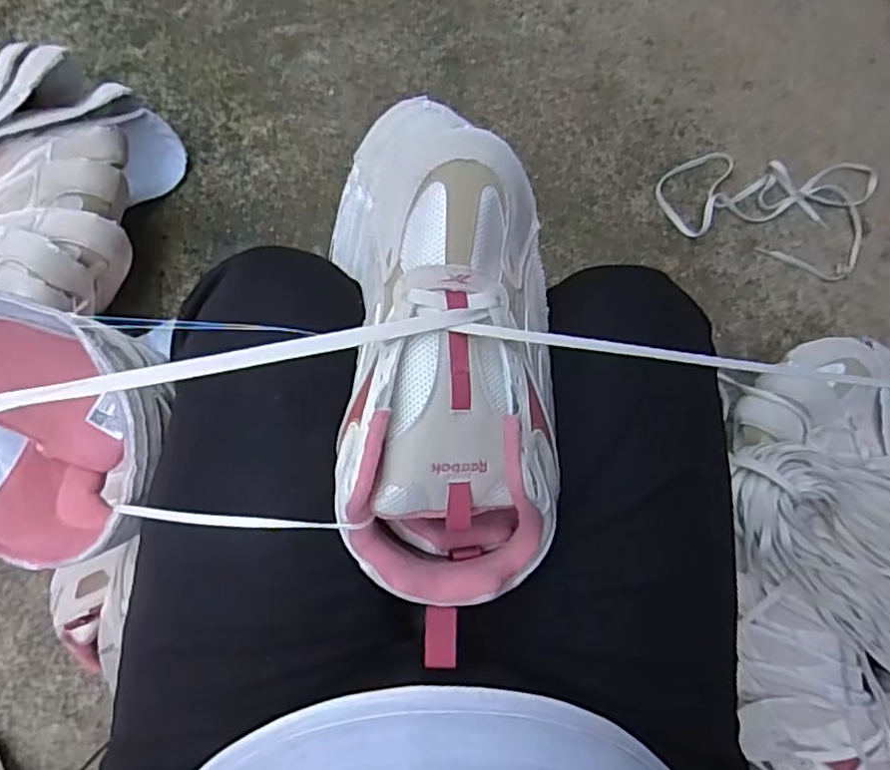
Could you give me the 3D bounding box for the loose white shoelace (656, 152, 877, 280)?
[{"bbox_3d":[0.417,-0.245,0.844,0.269,0.026,0.166,18,82,0],"label":"loose white shoelace"}]

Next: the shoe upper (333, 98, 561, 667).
[{"bbox_3d":[0.003,-0.004,0.342,0.111,0.070,0.264,-2,86,-2],"label":"shoe upper"}]

